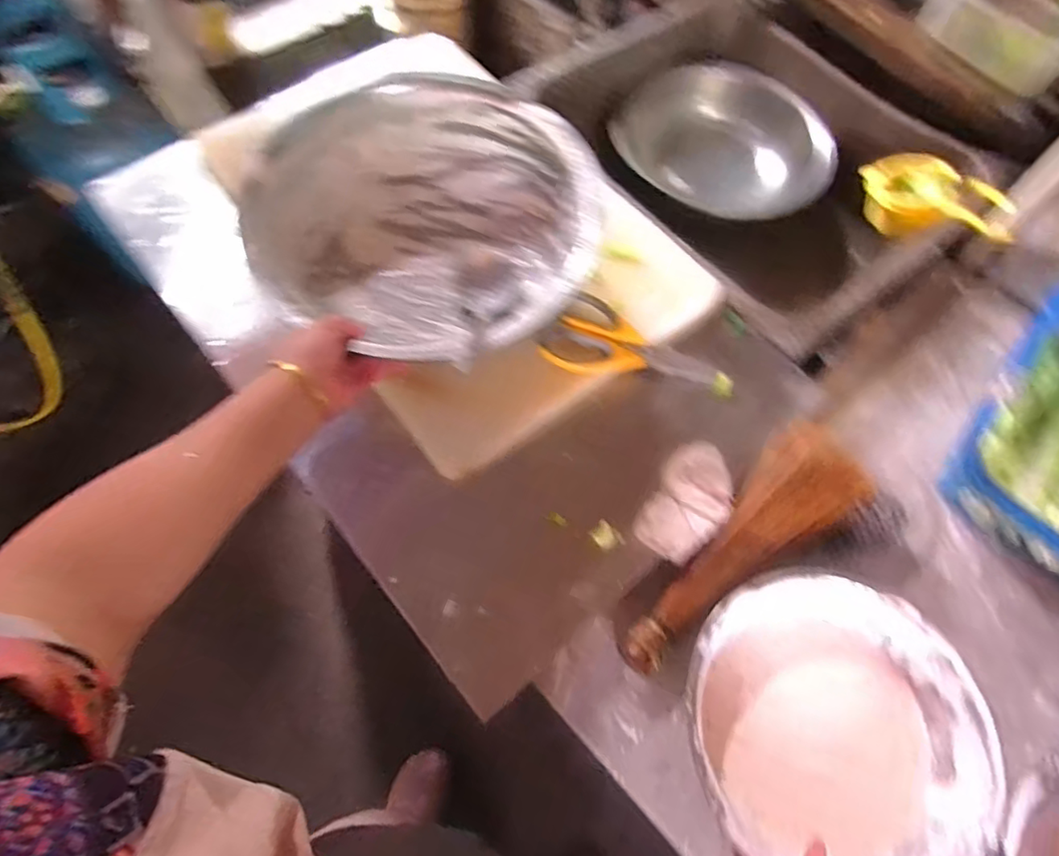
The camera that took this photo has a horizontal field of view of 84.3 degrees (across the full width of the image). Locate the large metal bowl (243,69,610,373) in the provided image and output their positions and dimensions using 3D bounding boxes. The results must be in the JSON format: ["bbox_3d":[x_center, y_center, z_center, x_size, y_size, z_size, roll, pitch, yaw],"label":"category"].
[{"bbox_3d":[-0.092,-0.196,0.609,0.310,0.141,0.307,1,64,-2],"label":"large metal bowl"}]

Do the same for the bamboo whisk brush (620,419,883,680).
[{"bbox_3d":[0.204,0.117,0.588,0.307,0.072,0.101,-35,70,-17],"label":"bamboo whisk brush"}]

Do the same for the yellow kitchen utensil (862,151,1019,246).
[{"bbox_3d":[0.572,-0.320,0.829,0.205,0.061,0.123,37,82,33],"label":"yellow kitchen utensil"}]

